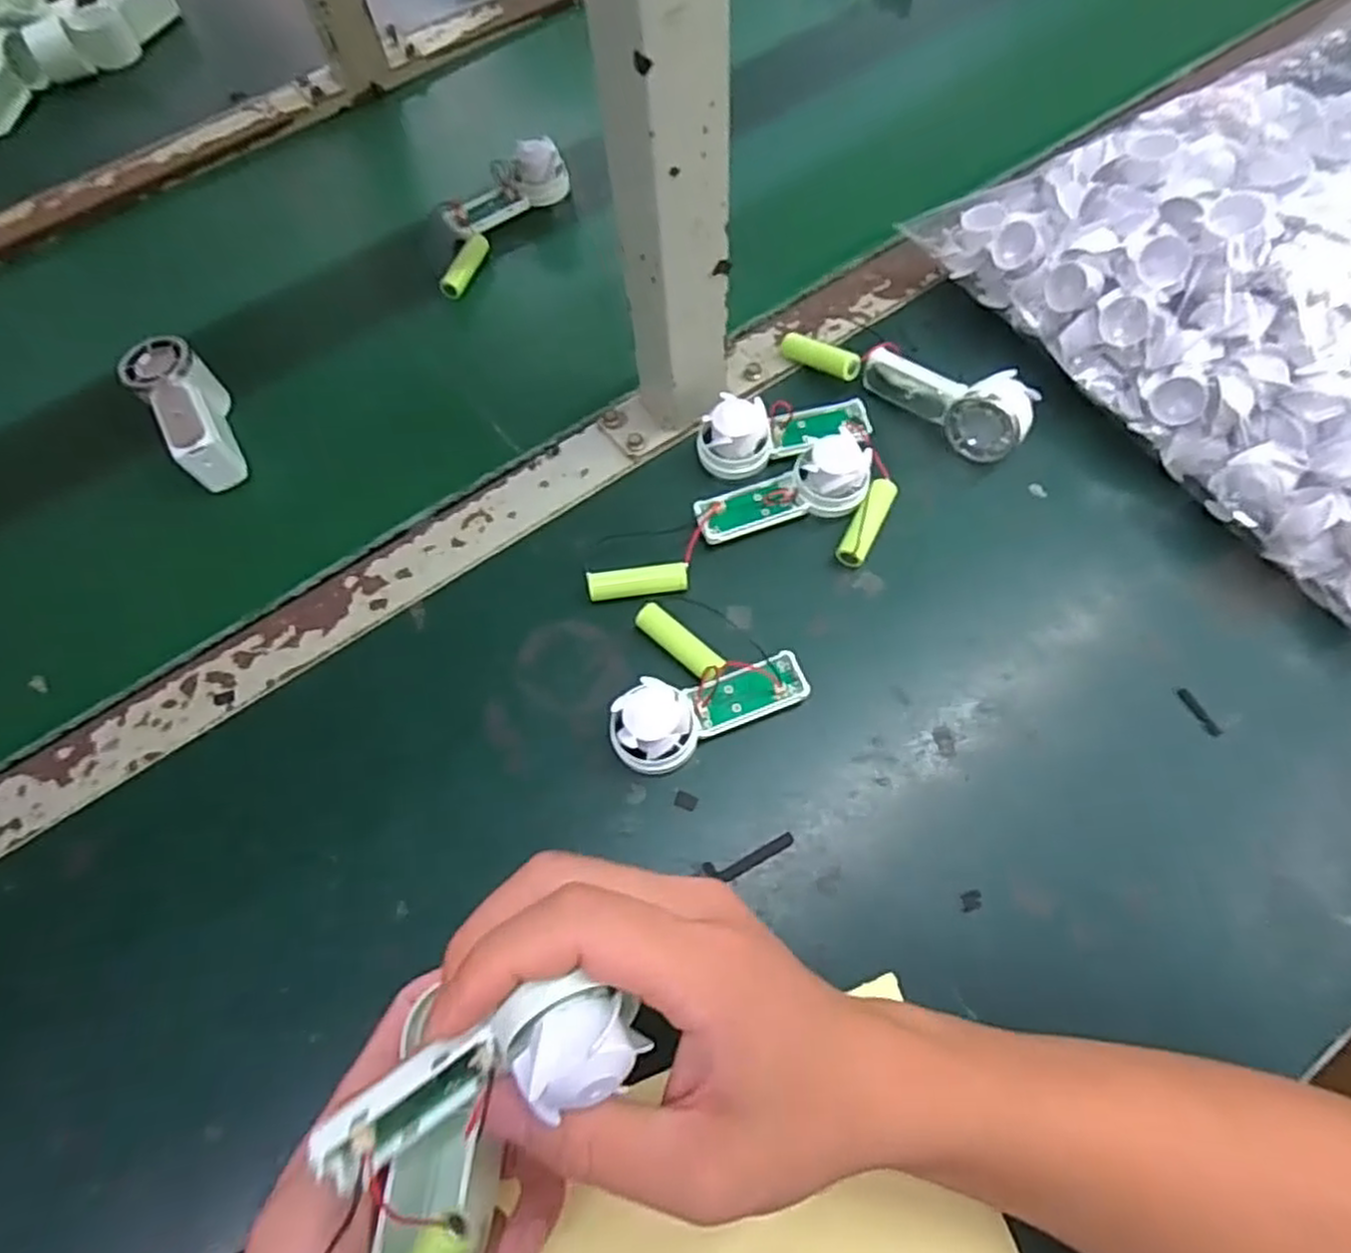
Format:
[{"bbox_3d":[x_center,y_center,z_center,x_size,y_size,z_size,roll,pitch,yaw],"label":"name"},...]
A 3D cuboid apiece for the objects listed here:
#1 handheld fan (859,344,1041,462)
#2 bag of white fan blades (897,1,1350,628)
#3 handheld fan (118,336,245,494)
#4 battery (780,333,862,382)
[{"bbox_3d":[0.153,-0.130,0.423,0.035,0.037,0.094,-42,70,-15],"label":"handheld fan"},{"bbox_3d":[0.393,-0.226,0.407,0.374,0.136,0.319,-33,67,-11],"label":"bag of white fan blades"},{"bbox_3d":[-0.289,-0.128,0.449,0.038,0.035,0.101,-28,78,-11],"label":"handheld fan"},{"bbox_3d":[0.084,-0.160,0.444,0.014,0.013,0.054,-40,53,-16],"label":"battery"}]

